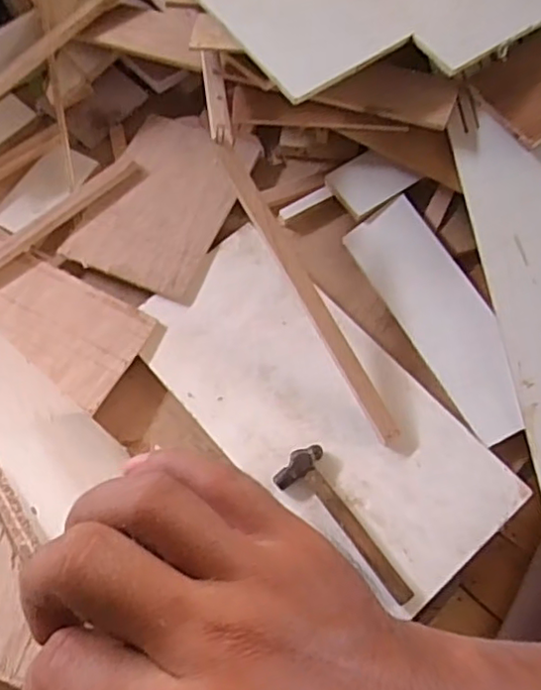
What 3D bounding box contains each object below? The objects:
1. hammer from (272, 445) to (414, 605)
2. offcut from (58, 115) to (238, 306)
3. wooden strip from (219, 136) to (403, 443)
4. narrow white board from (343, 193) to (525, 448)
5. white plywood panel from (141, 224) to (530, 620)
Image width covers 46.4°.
[{"bbox_3d":[0.082,0.196,0.682,0.058,0.020,0.189,-36,71,-12],"label":"hammer"},{"bbox_3d":[-0.138,-0.191,0.845,0.180,0.009,0.249,22,70,11],"label":"offcut"},{"bbox_3d":[0.043,-0.063,0.722,0.024,0.017,0.387,-29,86,-10],"label":"wooden strip"},{"bbox_3d":[0.208,-0.036,0.763,0.094,0.010,0.312,-34,69,12],"label":"narrow white board"},{"bbox_3d":[0.051,0.071,0.737,0.215,0.013,0.458,-43,71,-11],"label":"white plywood panel"}]

